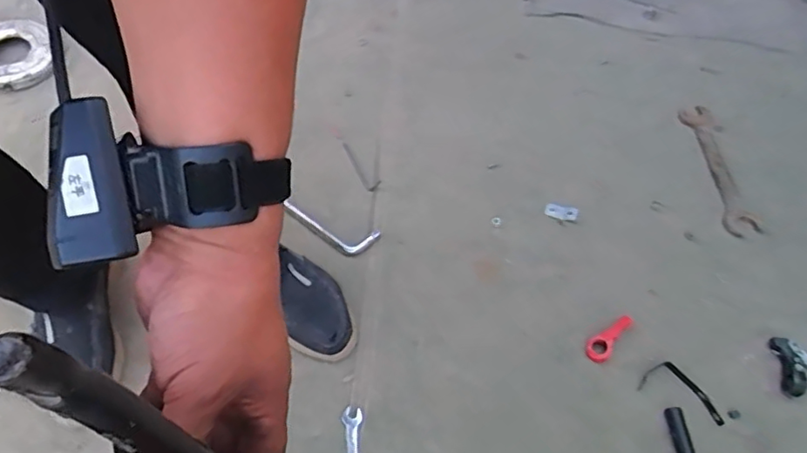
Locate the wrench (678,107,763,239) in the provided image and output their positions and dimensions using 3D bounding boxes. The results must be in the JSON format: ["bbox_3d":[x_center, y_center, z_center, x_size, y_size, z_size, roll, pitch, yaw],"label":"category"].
[{"bbox_3d":[0.521,-0.097,0.953,0.050,0.008,0.265,-8,56,7],"label":"wrench"}]

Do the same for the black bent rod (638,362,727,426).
[{"bbox_3d":[0.379,0.220,0.772,0.109,0.005,0.050,26,64,10],"label":"black bent rod"}]

